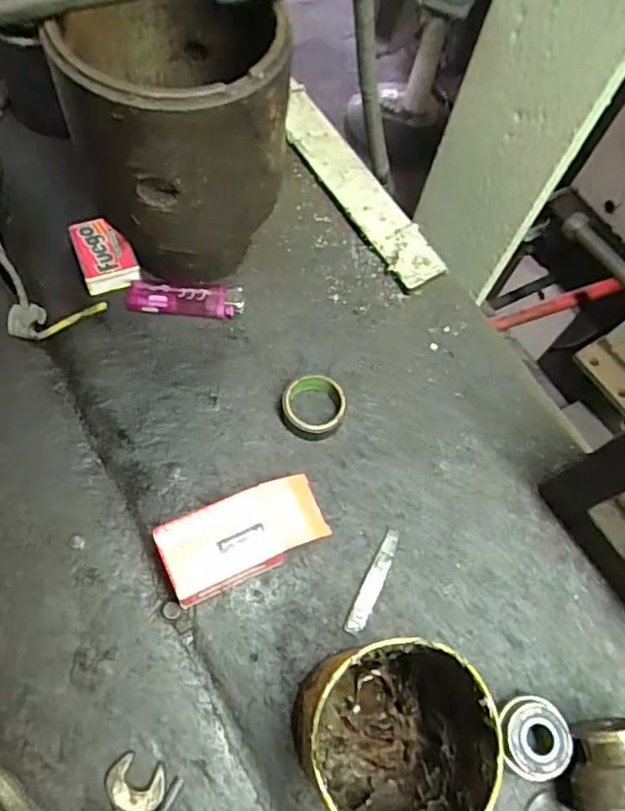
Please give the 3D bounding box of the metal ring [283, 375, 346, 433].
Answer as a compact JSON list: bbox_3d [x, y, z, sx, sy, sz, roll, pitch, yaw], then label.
[{"bbox_3d":[0.001,0.000,0.397,0.040,0.017,0.039,2,64,-5],"label":"metal ring"}]

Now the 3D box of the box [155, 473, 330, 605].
[{"bbox_3d":[-0.040,0.076,0.347,0.095,0.043,0.043,-23,71,-14],"label":"box"}]

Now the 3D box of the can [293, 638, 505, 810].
[{"bbox_3d":[0.032,0.152,0.280,0.074,0.115,0.071,2,66,-4],"label":"can"}]

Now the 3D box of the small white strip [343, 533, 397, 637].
[{"bbox_3d":[0.037,0.106,0.363,0.011,0.004,0.066,27,65,7],"label":"small white strip"}]

